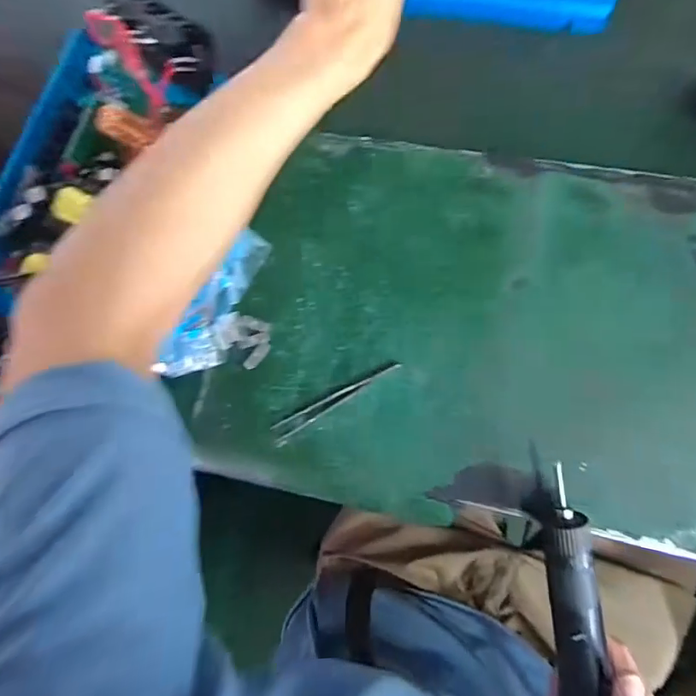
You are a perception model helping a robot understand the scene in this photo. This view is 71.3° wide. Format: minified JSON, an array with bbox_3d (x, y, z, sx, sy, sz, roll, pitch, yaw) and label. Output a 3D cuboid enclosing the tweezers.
[{"bbox_3d":[-0.012,0.046,0.411,0.123,0.009,0.017,-31,81,4],"label":"tweezers"}]

